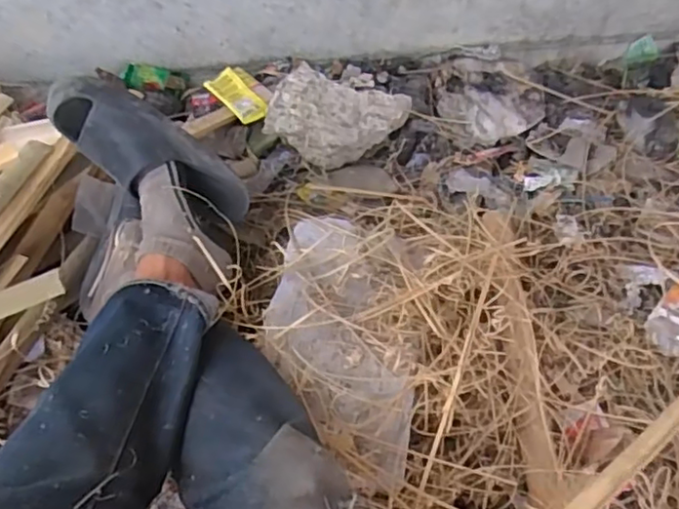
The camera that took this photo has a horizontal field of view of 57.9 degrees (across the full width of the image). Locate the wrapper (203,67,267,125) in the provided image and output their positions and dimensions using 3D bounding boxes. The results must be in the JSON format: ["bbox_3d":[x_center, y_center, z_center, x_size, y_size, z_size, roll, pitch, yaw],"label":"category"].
[{"bbox_3d":[-0.185,-0.285,1.111,0.119,0.017,0.058,45,64,8],"label":"wrapper"}]

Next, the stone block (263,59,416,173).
[{"bbox_3d":[-0.003,-0.233,1.086,0.222,0.107,0.155,14,51,11],"label":"stone block"}]

